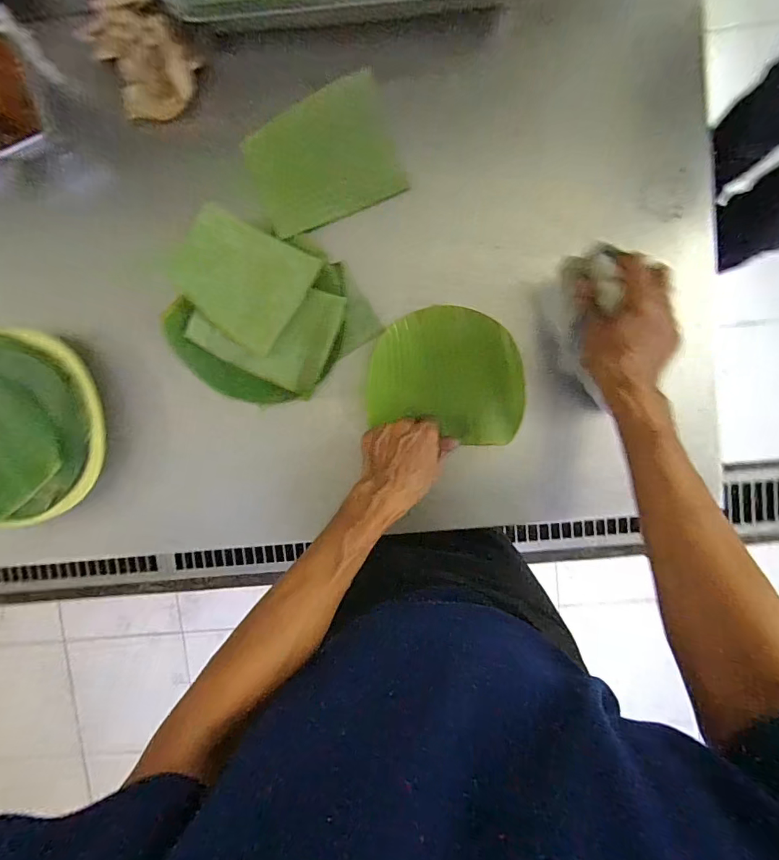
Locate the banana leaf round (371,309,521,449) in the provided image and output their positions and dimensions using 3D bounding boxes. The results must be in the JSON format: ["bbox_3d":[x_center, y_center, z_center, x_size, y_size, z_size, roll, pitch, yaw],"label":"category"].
[{"bbox_3d":[0.071,-0.067,0.557,0.183,0.006,0.149,11,101,4],"label":"banana leaf round"}]

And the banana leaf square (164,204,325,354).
[{"bbox_3d":[-0.172,-0.178,0.540,0.145,0.011,0.126,35,96,-1],"label":"banana leaf square"}]

